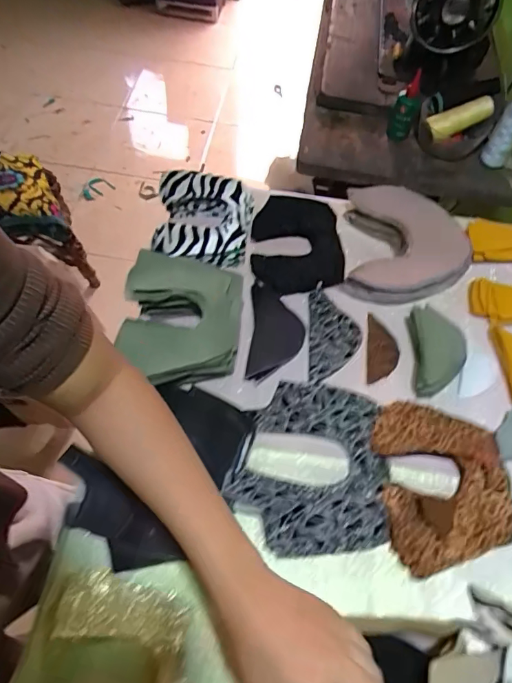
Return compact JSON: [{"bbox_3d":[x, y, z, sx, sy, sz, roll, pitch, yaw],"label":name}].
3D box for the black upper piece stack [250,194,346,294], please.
[{"bbox_3d":[0.059,-0.145,0.696,0.125,0.036,0.166,-3,60,-6],"label":"black upper piece stack"}]

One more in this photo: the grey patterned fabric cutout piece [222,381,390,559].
[{"bbox_3d":[0.061,0.133,0.537,0.173,0.034,0.202,6,60,-1],"label":"grey patterned fabric cutout piece"}]

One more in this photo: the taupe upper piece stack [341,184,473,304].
[{"bbox_3d":[0.221,-0.139,0.694,0.179,0.056,0.179,6,60,-1],"label":"taupe upper piece stack"}]

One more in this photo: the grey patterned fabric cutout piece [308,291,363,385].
[{"bbox_3d":[0.107,-0.005,0.634,0.070,0.010,0.140,5,60,-1],"label":"grey patterned fabric cutout piece"}]

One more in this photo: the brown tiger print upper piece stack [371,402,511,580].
[{"bbox_3d":[0.206,0.154,0.527,0.135,0.032,0.180,-1,60,-4],"label":"brown tiger print upper piece stack"}]

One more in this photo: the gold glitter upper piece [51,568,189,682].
[{"bbox_3d":[-0.132,0.307,0.434,0.125,0.011,0.167,4,60,-1],"label":"gold glitter upper piece"}]

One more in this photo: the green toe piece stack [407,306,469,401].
[{"bbox_3d":[0.227,0.009,0.596,0.062,0.045,0.122,8,60,1],"label":"green toe piece stack"}]

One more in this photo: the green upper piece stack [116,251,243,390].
[{"bbox_3d":[-0.094,-0.027,0.607,0.147,0.055,0.179,5,60,-1],"label":"green upper piece stack"}]

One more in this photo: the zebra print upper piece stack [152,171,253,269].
[{"bbox_3d":[-0.078,-0.180,0.706,0.136,0.047,0.159,3,60,-2],"label":"zebra print upper piece stack"}]

